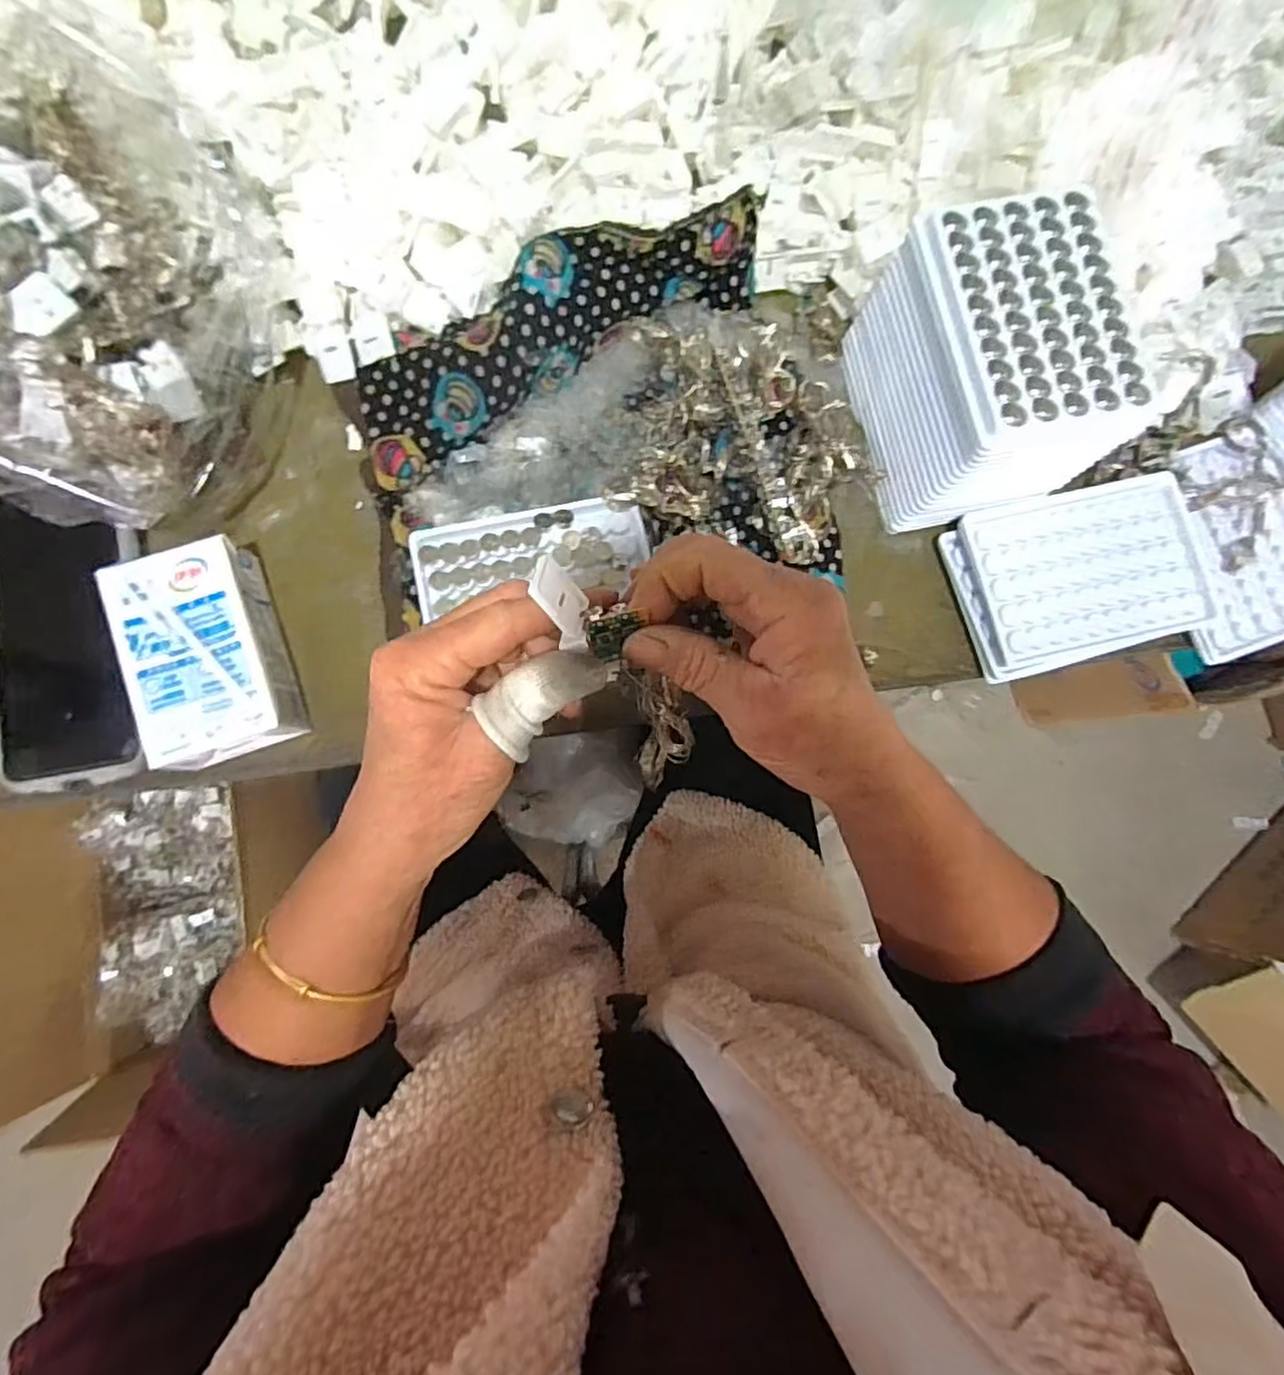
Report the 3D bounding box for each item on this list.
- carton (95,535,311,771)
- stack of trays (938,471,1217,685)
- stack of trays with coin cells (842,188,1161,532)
[{"bbox_3d":[-0.231,-0.017,0.353,0.065,0.034,0.106,-18,84,-5],"label":"carton"},{"bbox_3d":[0.260,-0.068,0.395,0.139,0.019,0.098,-14,84,-5],"label":"stack of trays"},{"bbox_3d":[0.189,-0.175,0.363,0.099,0.081,0.134,-14,84,-5],"label":"stack of trays with coin cells"}]

